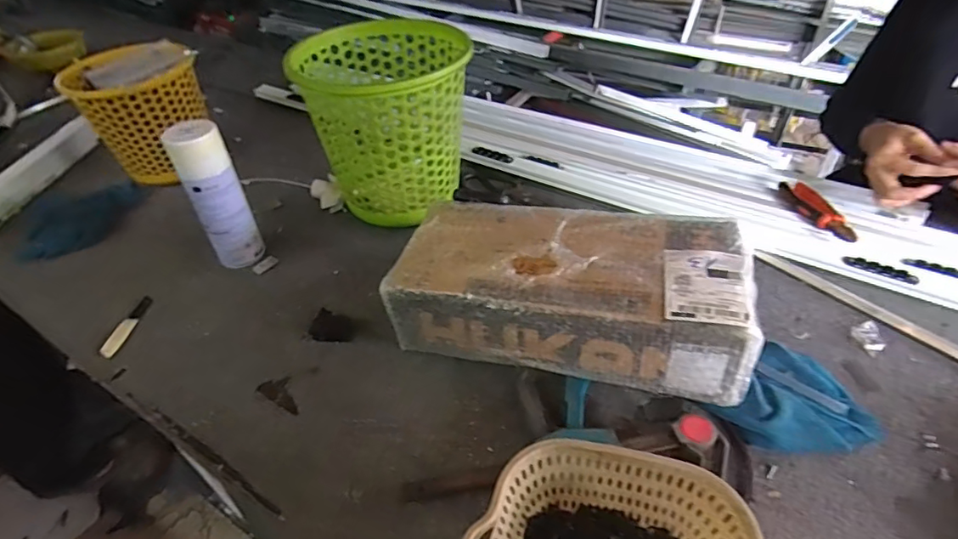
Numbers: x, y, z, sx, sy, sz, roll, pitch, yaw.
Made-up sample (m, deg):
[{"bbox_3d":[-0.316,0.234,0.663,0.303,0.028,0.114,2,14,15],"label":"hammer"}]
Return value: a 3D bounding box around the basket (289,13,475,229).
[{"bbox_3d":[-0.132,-0.222,0.794,0.238,0.224,0.253,-14,44,-10],"label":"basket"}]

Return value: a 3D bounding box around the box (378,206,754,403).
[{"bbox_3d":[0.098,0.016,0.586,0.368,0.107,0.175,9,44,13],"label":"box"}]

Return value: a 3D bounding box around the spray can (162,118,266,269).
[{"bbox_3d":[-0.362,-0.099,0.717,0.070,0.203,0.060,-24,46,-20],"label":"spray can"}]

